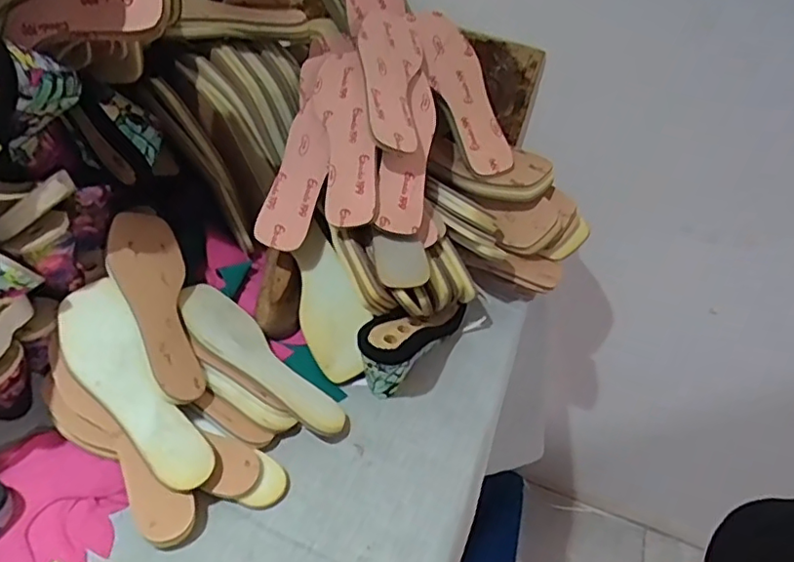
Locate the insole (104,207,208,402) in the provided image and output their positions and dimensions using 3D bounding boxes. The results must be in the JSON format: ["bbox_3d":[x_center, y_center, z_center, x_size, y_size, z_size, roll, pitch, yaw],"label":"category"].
[{"bbox_3d":[-0.252,0.019,0.640,0.086,0.012,0.233,-4,58,-53],"label":"insole"}]

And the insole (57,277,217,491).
[{"bbox_3d":[-0.261,0.099,0.580,0.068,0.023,0.237,-31,73,-31],"label":"insole"}]

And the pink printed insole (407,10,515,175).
[{"bbox_3d":[0.083,-0.244,0.756,0.069,0.032,0.227,-24,91,-27],"label":"pink printed insole"}]

